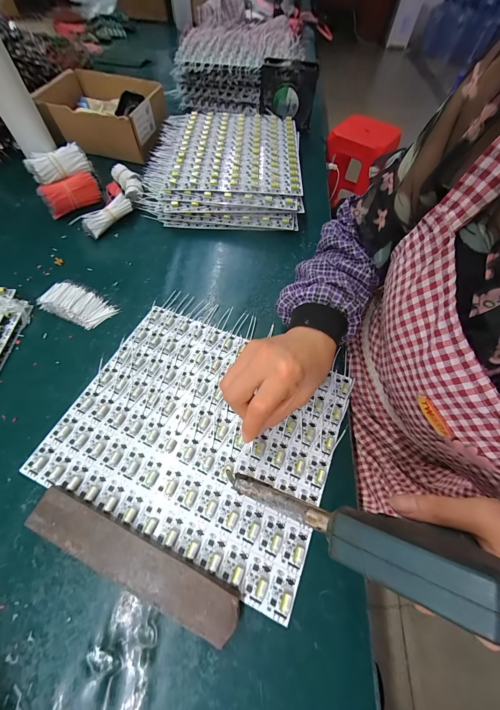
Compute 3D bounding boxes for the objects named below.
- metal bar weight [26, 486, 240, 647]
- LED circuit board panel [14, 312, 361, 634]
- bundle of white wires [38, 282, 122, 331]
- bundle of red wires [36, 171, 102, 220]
[{"bbox_3d":[-0.103,0.176,0.227,0.196,0.018,0.034,22,62,11],"label":"metal bar weight"},{"bbox_3d":[-0.054,0.072,0.296,0.287,0.009,0.238,23,62,11],"label":"LED circuit board panel"},{"bbox_3d":[-0.249,-0.074,0.374,0.108,0.014,0.052,22,62,11],"label":"bundle of white wires"},{"bbox_3d":[-0.322,-0.291,0.476,0.098,0.047,0.034,-30,65,-17],"label":"bundle of red wires"}]

